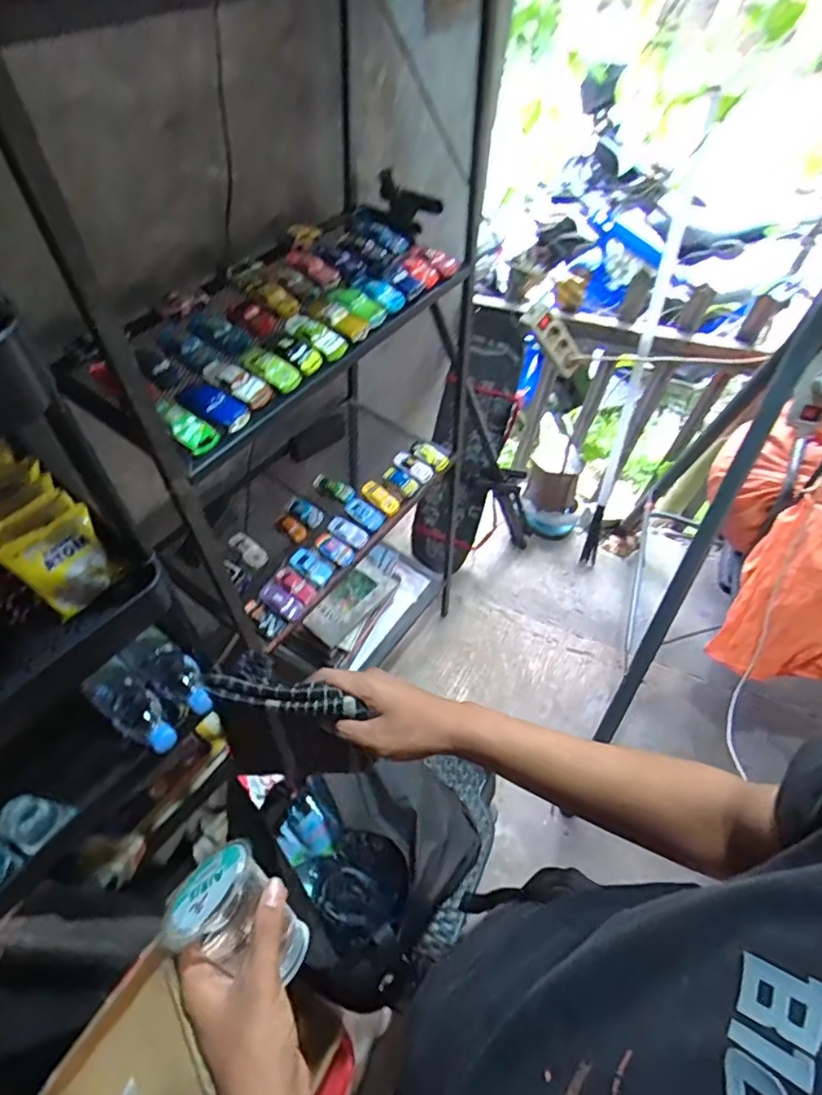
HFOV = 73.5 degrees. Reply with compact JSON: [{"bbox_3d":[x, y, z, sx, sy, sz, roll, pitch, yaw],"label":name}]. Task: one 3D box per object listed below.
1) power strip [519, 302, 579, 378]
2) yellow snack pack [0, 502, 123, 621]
[{"bbox_3d":[0.308,-0.440,1.181,0.062,0.218,0.045,-30,53,25],"label":"power strip"},{"bbox_3d":[-0.373,0.016,0.602,0.088,0.094,0.028,-42,26,-26],"label":"yellow snack pack"}]

